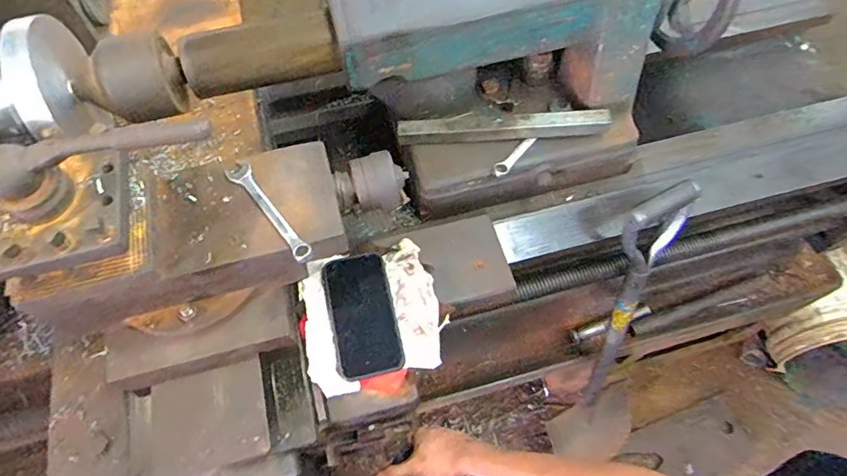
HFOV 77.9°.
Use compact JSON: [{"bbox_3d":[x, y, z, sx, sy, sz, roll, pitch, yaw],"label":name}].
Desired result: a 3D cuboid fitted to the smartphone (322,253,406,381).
[{"bbox_3d":[-0.080,0.099,0.687,0.084,0.008,0.162,-13,64,-6],"label":"smartphone"}]

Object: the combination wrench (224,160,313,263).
[{"bbox_3d":[-0.175,-0.032,0.591,0.026,0.011,0.157,-35,68,-16],"label":"combination wrench"}]

